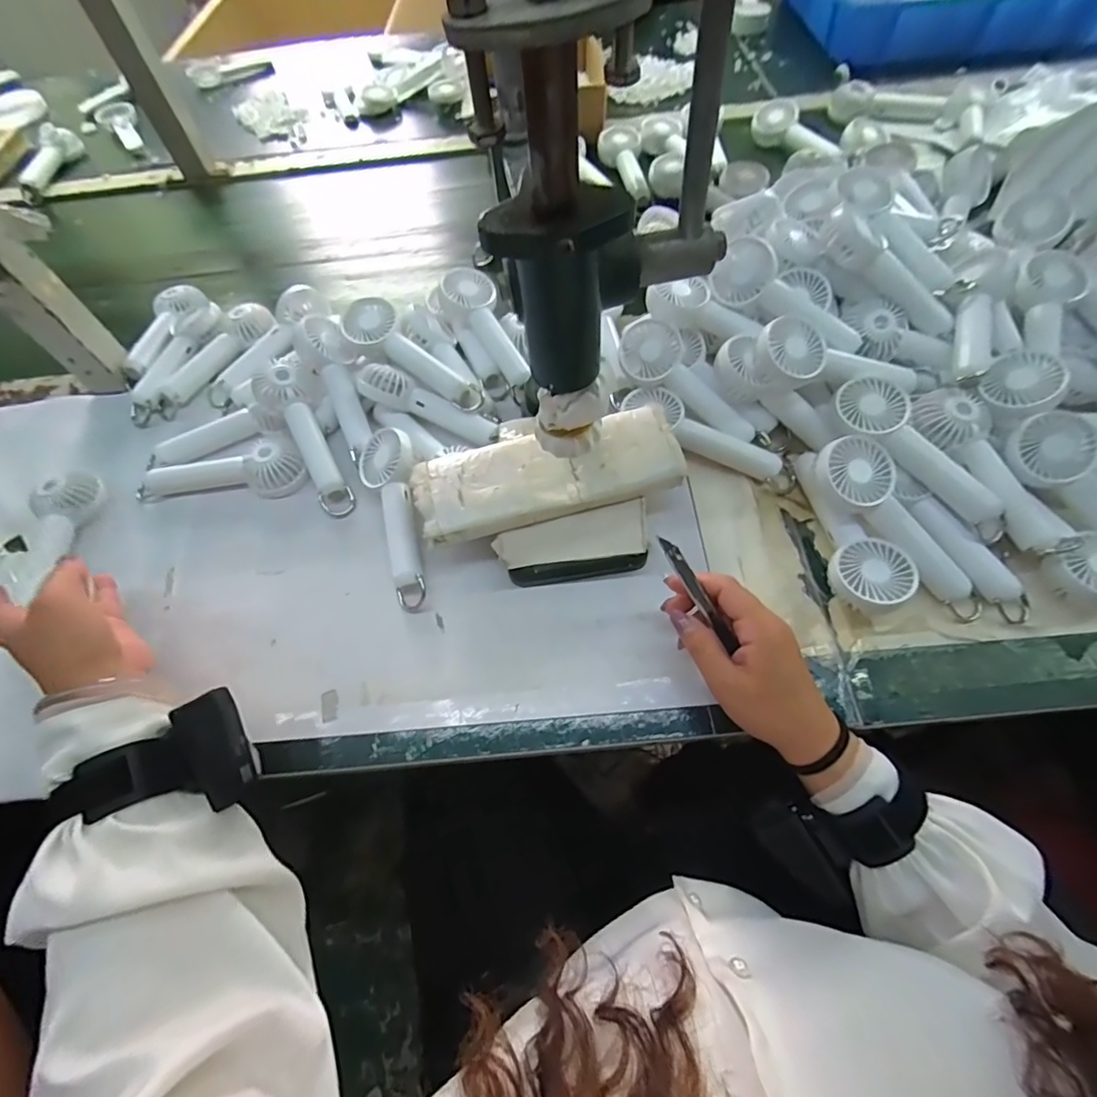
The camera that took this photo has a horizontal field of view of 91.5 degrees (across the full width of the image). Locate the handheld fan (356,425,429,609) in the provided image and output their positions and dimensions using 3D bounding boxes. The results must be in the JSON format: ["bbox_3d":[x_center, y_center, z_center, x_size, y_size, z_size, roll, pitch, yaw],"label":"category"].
[{"bbox_3d":[-0.127,-0.033,0.462,0.051,0.049,0.163,-21,62,-7],"label":"handheld fan"}]

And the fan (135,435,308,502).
[{"bbox_3d":[-0.307,-0.072,0.497,0.159,0.031,0.050,-5,61,2],"label":"fan"}]

